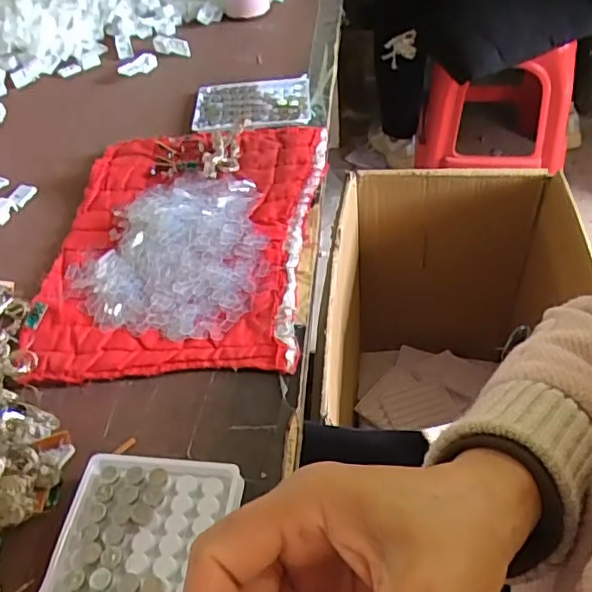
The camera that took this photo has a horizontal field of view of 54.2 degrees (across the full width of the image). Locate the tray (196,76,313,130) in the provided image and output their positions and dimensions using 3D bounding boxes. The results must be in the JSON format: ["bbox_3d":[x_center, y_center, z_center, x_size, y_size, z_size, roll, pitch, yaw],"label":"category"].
[{"bbox_3d":[-0.050,-0.220,0.658,0.130,0.009,0.098,-1,48,4],"label":"tray"}]

